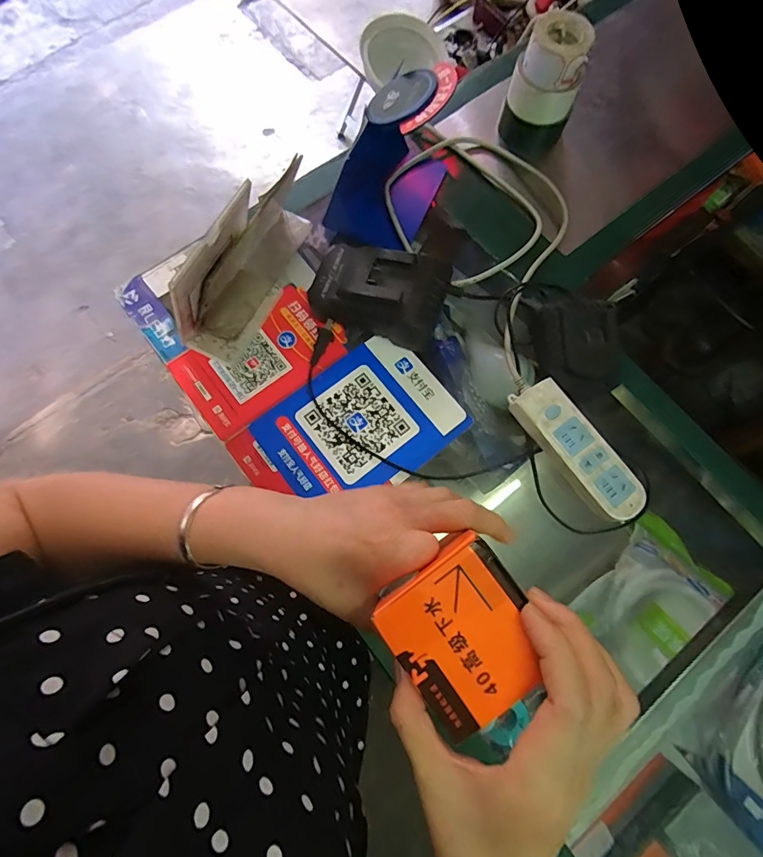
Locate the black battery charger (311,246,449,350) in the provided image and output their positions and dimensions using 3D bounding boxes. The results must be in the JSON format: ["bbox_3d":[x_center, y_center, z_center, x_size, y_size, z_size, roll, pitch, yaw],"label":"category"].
[{"bbox_3d":[-0.005,-0.153,0.496,0.151,0.068,0.094,21,75,5],"label":"black battery charger"}]

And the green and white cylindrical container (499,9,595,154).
[{"bbox_3d":[0.208,-0.436,0.552,0.089,0.124,0.069,22,75,5],"label":"green and white cylindrical container"}]

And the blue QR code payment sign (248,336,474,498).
[{"bbox_3d":[-0.023,-0.003,0.490,0.201,0.006,0.153,-38,78,-10],"label":"blue QR code payment sign"}]

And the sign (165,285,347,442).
[{"bbox_3d":[-0.140,-0.081,0.507,0.182,0.010,0.113,-36,78,-10],"label":"sign"}]

